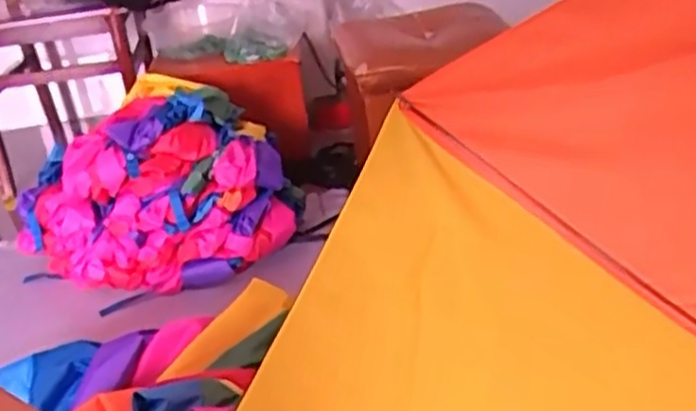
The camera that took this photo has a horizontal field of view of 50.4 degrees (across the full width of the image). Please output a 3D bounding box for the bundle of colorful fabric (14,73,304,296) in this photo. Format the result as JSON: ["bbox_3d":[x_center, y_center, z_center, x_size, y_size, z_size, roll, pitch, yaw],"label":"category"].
[{"bbox_3d":[-0.347,-0.053,1.418,0.477,0.293,0.323,-3,29,8],"label":"bundle of colorful fabric"}]

